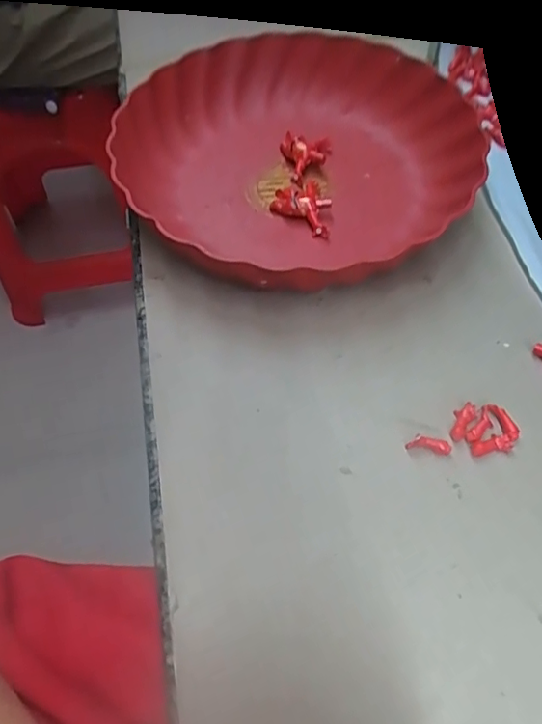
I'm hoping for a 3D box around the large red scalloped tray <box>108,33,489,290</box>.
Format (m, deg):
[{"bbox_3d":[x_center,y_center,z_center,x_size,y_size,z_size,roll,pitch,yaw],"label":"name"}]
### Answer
[{"bbox_3d":[0.015,-0.140,0.387,0.233,0.047,0.231,-38,66,-20],"label":"large red scalloped tray"}]

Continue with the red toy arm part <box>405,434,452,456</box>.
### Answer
[{"bbox_3d":[0.084,0.045,0.296,0.023,0.008,0.007,10,60,6],"label":"red toy arm part"}]

